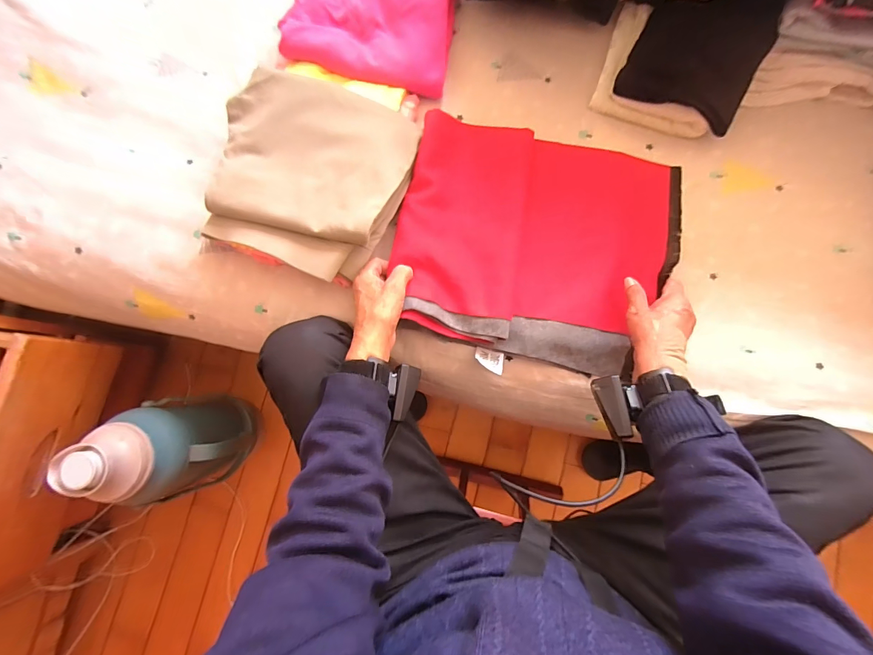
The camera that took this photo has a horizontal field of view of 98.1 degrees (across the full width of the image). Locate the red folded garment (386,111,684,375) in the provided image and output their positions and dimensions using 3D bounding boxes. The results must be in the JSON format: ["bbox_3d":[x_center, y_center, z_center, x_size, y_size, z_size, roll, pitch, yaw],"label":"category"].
[{"bbox_3d":[0.142,-0.127,0.526,0.372,0.044,0.327,14,81,2],"label":"red folded garment"}]

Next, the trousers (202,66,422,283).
[{"bbox_3d":[-0.163,-0.204,0.497,0.251,0.039,0.264,14,82,3],"label":"trousers"}]

